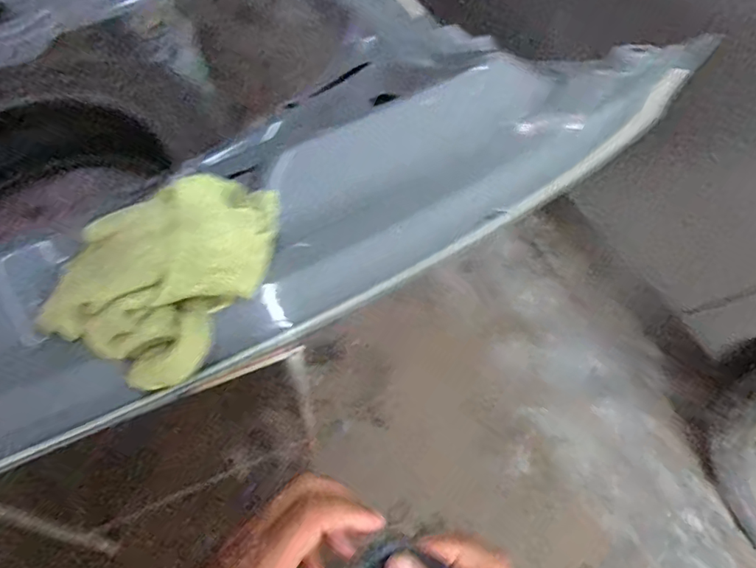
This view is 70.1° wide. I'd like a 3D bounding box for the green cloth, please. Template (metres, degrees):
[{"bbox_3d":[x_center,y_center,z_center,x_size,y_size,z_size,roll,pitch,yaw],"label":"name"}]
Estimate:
[{"bbox_3d":[-0.121,-0.021,0.319,0.101,0.052,0.141,27,60,14],"label":"green cloth"}]

